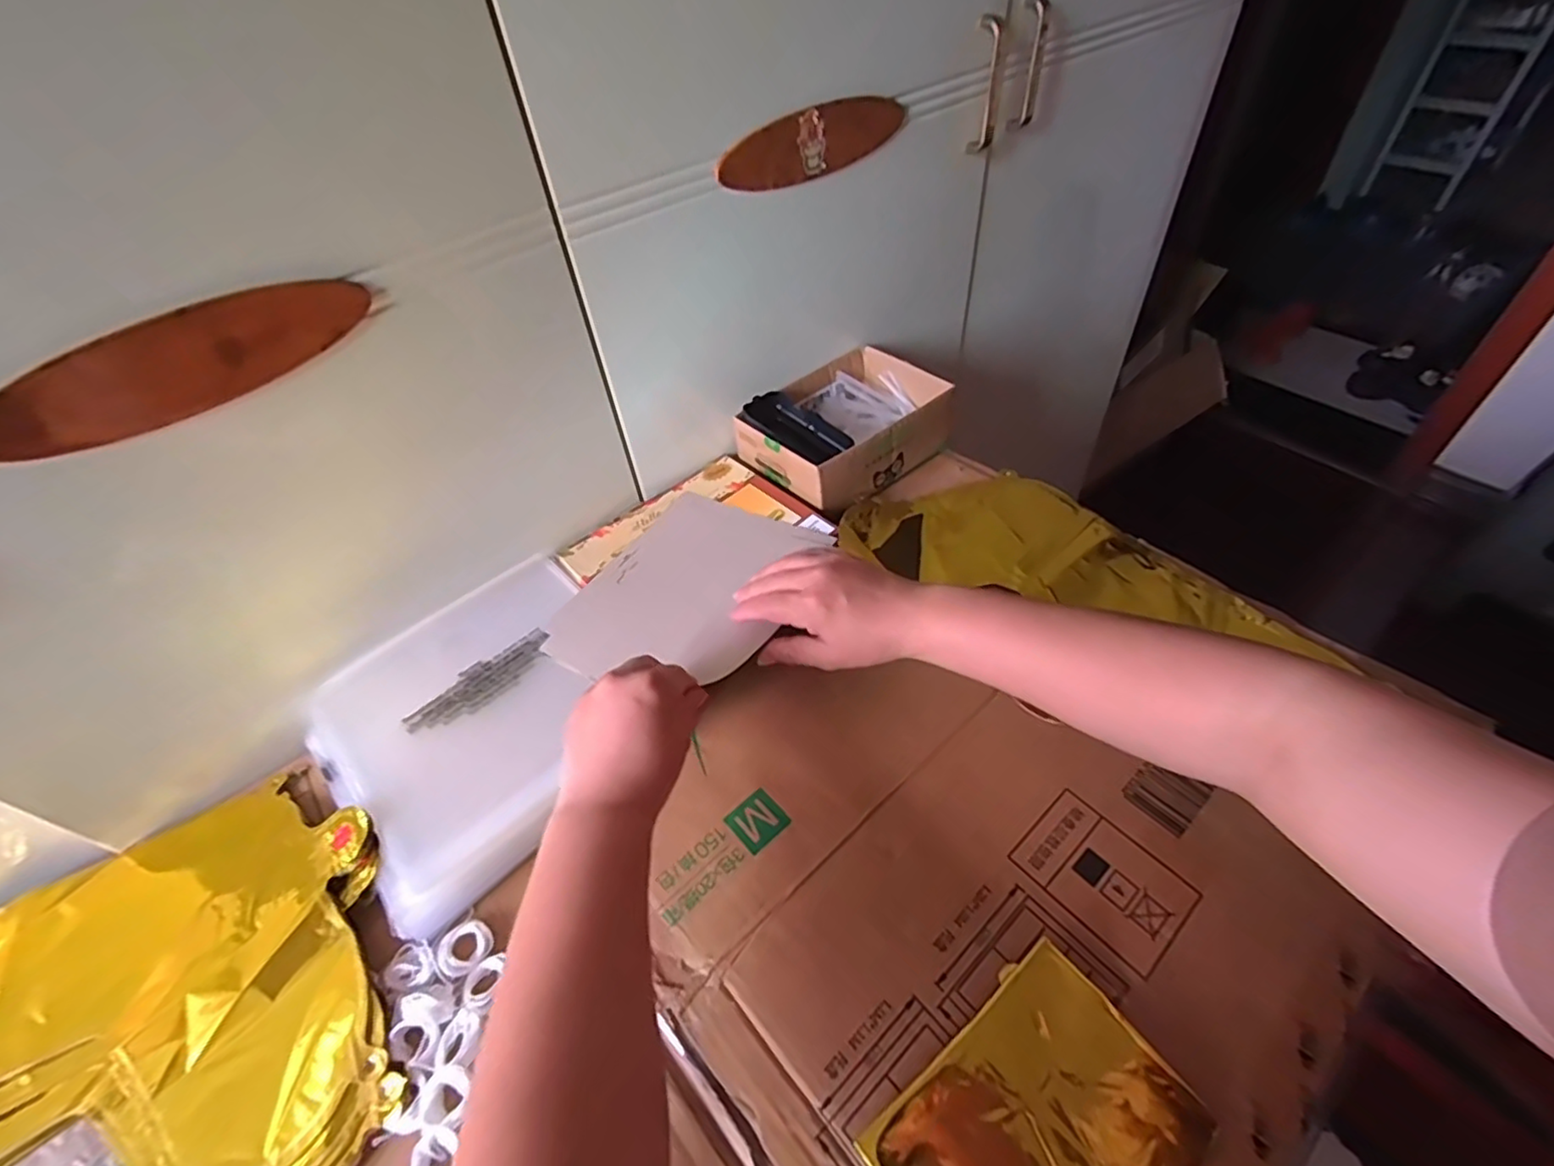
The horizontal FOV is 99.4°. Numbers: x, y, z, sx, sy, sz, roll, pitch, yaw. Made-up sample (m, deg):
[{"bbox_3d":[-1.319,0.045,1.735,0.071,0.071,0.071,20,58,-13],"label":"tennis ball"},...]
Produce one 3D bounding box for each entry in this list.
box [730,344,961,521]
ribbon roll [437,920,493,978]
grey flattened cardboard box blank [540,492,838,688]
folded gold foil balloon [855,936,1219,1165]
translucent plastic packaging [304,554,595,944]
[{"bbox_3d":[0.069,-0.157,0.664,0.191,0.063,0.145,-36,55,-24],"label":"box"},{"bbox_3d":[-0.185,0.214,0.389,0.029,0.005,0.028,-2,49,3],"label":"ribbon roll"},{"bbox_3d":[-0.070,-0.001,0.539,0.172,0.030,0.204,21,54,21],"label":"grey flattened cardboard box blank"},{"bbox_3d":[0.126,0.267,0.318,0.141,0.014,0.103,-33,54,-22],"label":"folded gold foil balloon"},{"bbox_3d":[-0.214,0.088,0.480,0.210,0.019,0.229,-37,56,-25],"label":"translucent plastic packaging"}]

